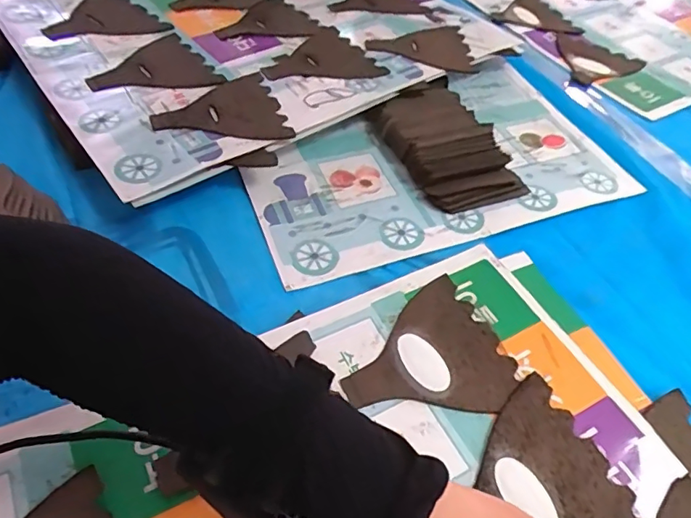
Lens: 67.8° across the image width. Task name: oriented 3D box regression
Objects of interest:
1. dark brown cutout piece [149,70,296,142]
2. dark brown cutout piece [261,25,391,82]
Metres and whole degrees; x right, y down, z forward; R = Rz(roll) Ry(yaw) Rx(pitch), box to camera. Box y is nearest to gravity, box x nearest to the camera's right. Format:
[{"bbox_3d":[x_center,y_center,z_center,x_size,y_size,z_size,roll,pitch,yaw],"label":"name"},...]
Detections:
[{"bbox_3d":[-0.129,-0.148,0.518,0.122,0.011,0.124,-18,51,-16],"label":"dark brown cutout piece"},{"bbox_3d":[-0.034,-0.238,0.603,0.130,0.010,0.127,-12,53,-15],"label":"dark brown cutout piece"}]

